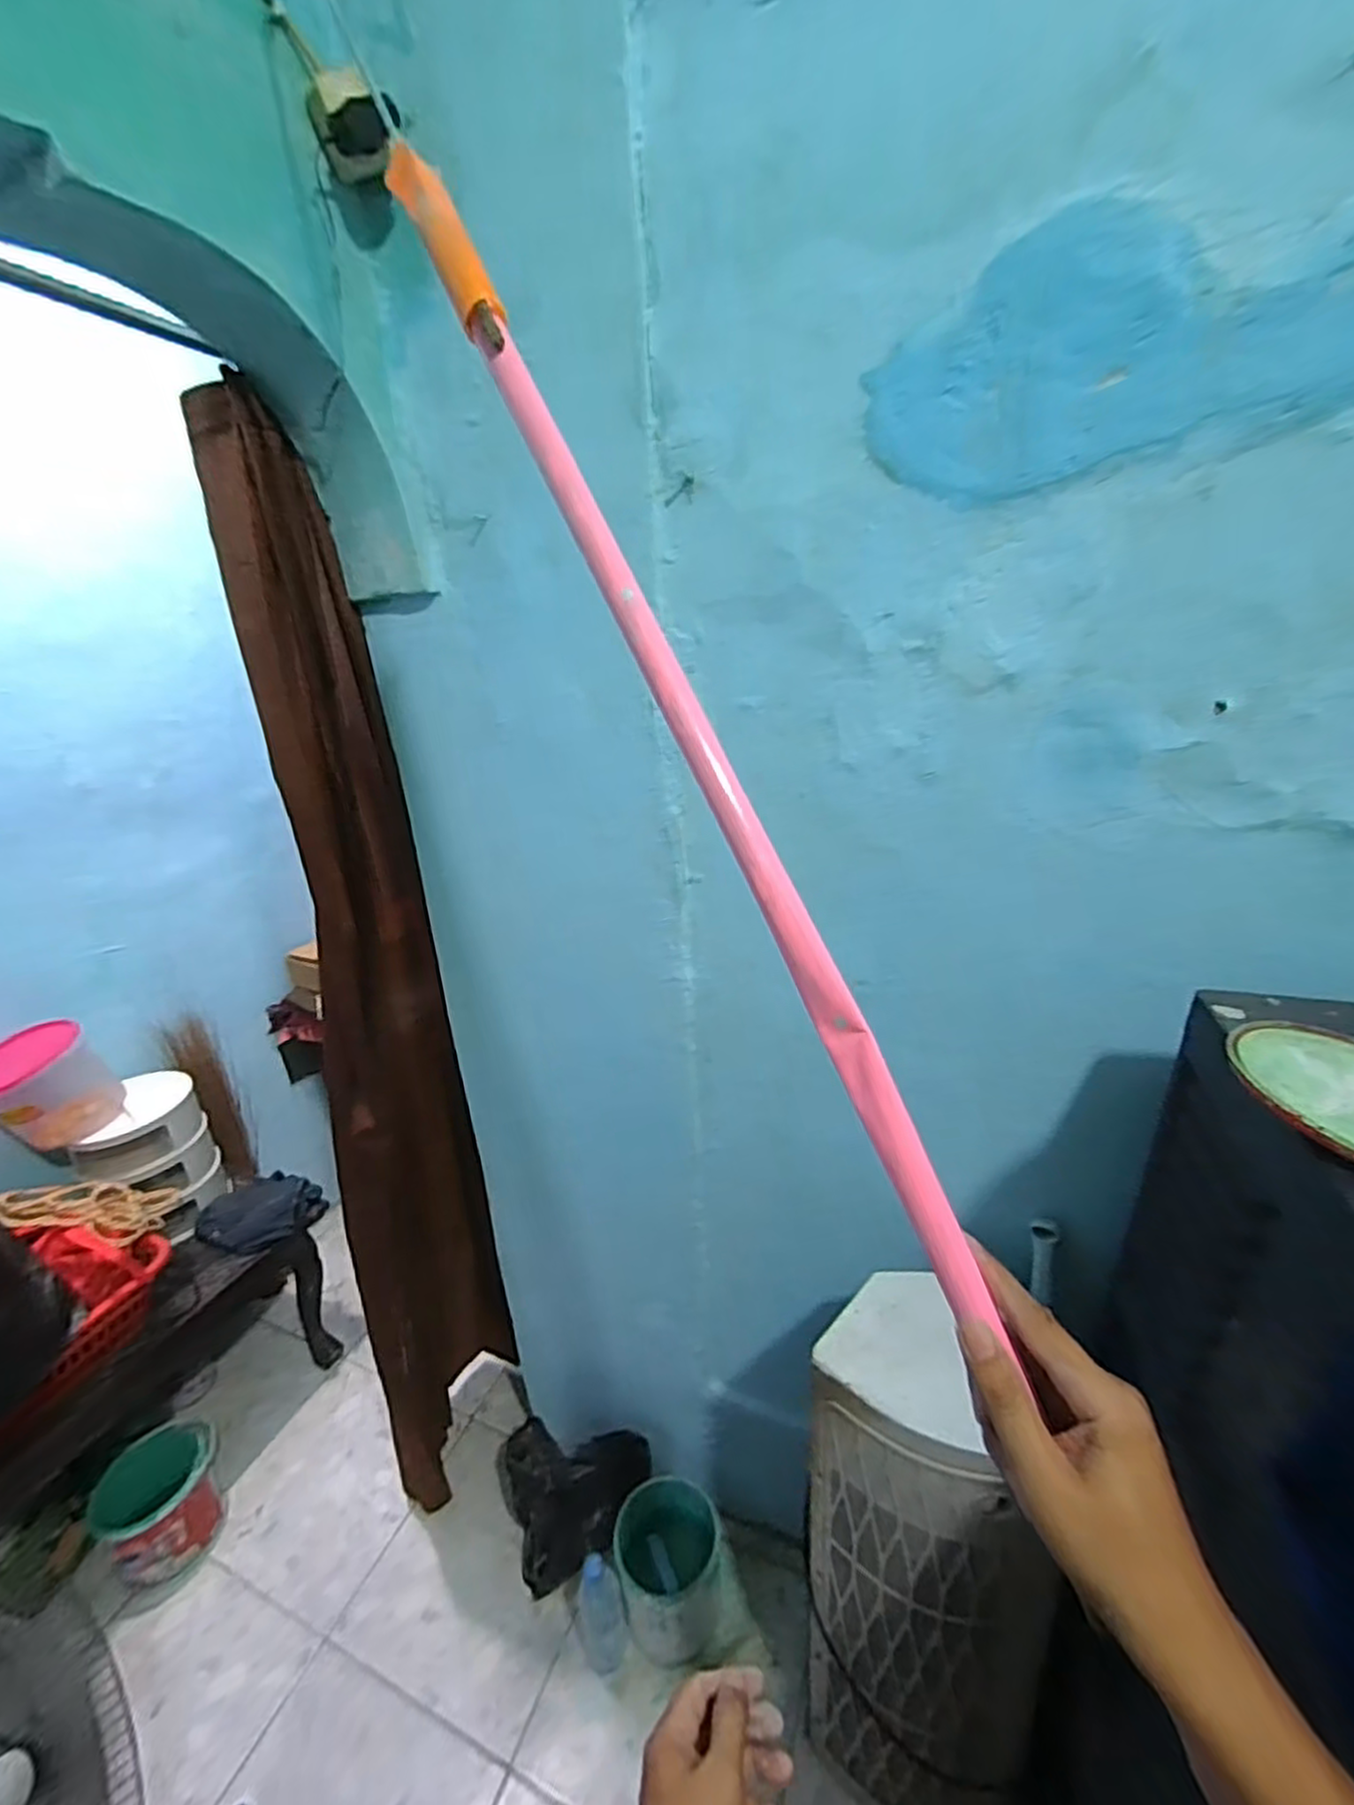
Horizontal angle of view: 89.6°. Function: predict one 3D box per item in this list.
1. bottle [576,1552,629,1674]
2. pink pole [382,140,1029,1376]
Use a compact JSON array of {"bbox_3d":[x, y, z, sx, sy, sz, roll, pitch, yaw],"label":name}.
[{"bbox_3d":[-0.123,1.141,1.096,0.075,0.225,0.084,-11,21,-18],"label":"bottle"},{"bbox_3d":[-0.009,-0.136,0.402,0.026,0.757,0.023,-20,-9,-37],"label":"pink pole"}]

